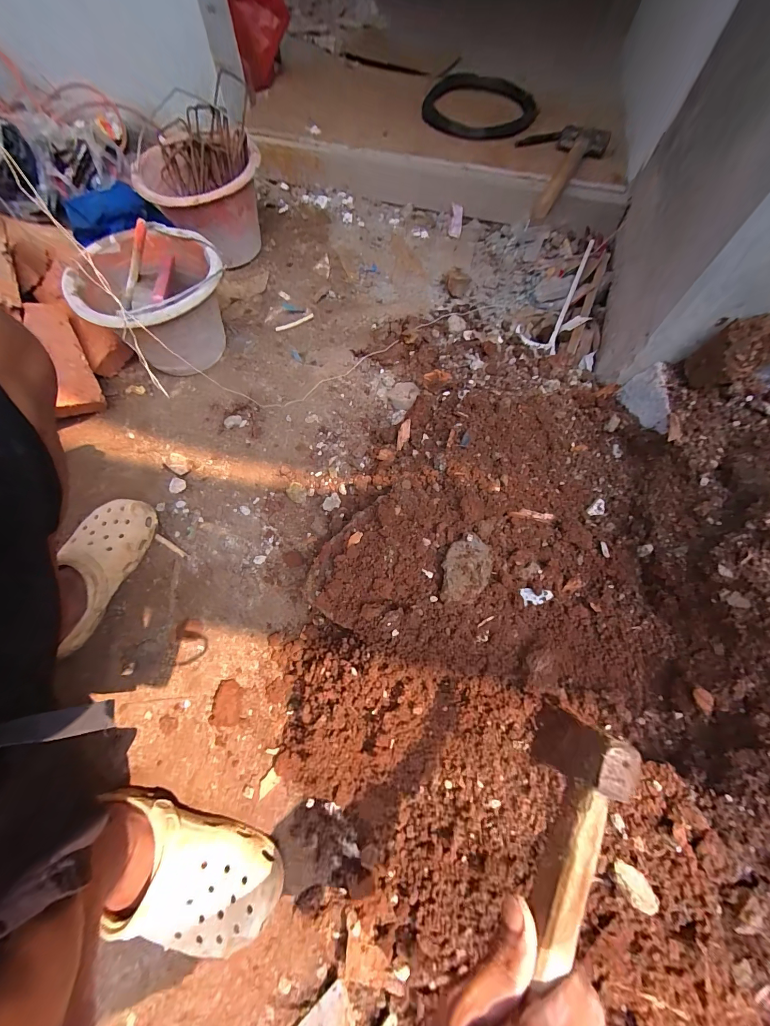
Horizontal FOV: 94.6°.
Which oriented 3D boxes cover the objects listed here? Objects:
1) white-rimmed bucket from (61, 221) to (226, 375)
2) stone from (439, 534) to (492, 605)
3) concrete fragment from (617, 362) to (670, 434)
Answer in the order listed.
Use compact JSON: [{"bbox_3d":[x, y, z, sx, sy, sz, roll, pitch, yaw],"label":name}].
[{"bbox_3d":[-0.420,-0.401,0.676,0.236,0.177,0.258,1,66,-1],"label":"white-rimmed bucket"},{"bbox_3d":[0.098,0.067,0.427,0.057,0.019,0.096,39,54,6],"label":"stone"},{"bbox_3d":[0.429,-0.177,0.581,0.030,0.073,0.123,13,71,-16],"label":"concrete fragment"}]

